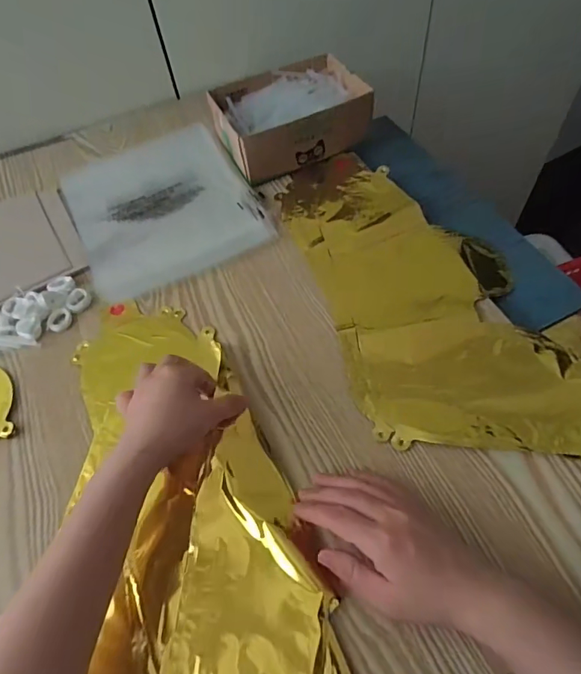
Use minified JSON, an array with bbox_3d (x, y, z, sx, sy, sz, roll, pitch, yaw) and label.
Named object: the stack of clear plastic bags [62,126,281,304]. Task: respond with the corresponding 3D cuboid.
[{"bbox_3d":[-0.161,-0.169,0.573,0.213,0.027,0.239,-24,58,-11],"label":"stack of clear plastic bags"}]

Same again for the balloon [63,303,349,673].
[{"bbox_3d":[-0.108,0.138,0.379,0.211,0.031,0.425,-17,58,-7],"label":"balloon"}]

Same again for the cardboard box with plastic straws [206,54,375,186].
[{"bbox_3d":[0.001,-0.288,0.606,0.190,0.067,0.148,-21,58,-9],"label":"cardboard box with plastic straws"}]

